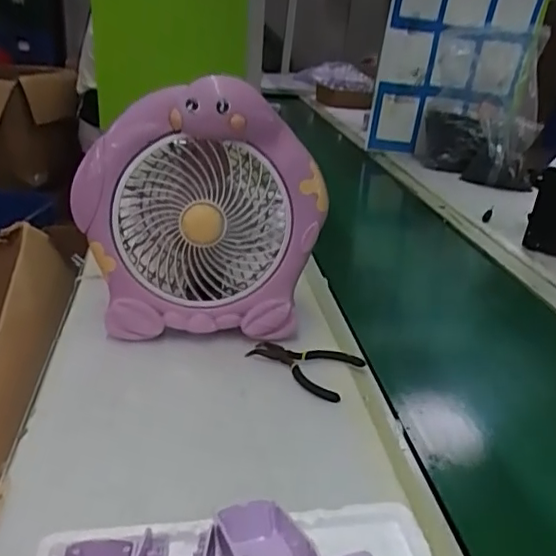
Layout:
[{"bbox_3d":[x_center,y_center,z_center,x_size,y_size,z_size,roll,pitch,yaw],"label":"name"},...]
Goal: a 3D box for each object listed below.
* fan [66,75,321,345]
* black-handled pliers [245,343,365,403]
[{"bbox_3d":[-0.086,-0.065,0.678,0.265,0.278,0.159,4,25,1],"label":"fan"},{"bbox_3d":[0.026,0.092,0.630,0.115,0.021,0.073,17,28,26],"label":"black-handled pliers"}]

